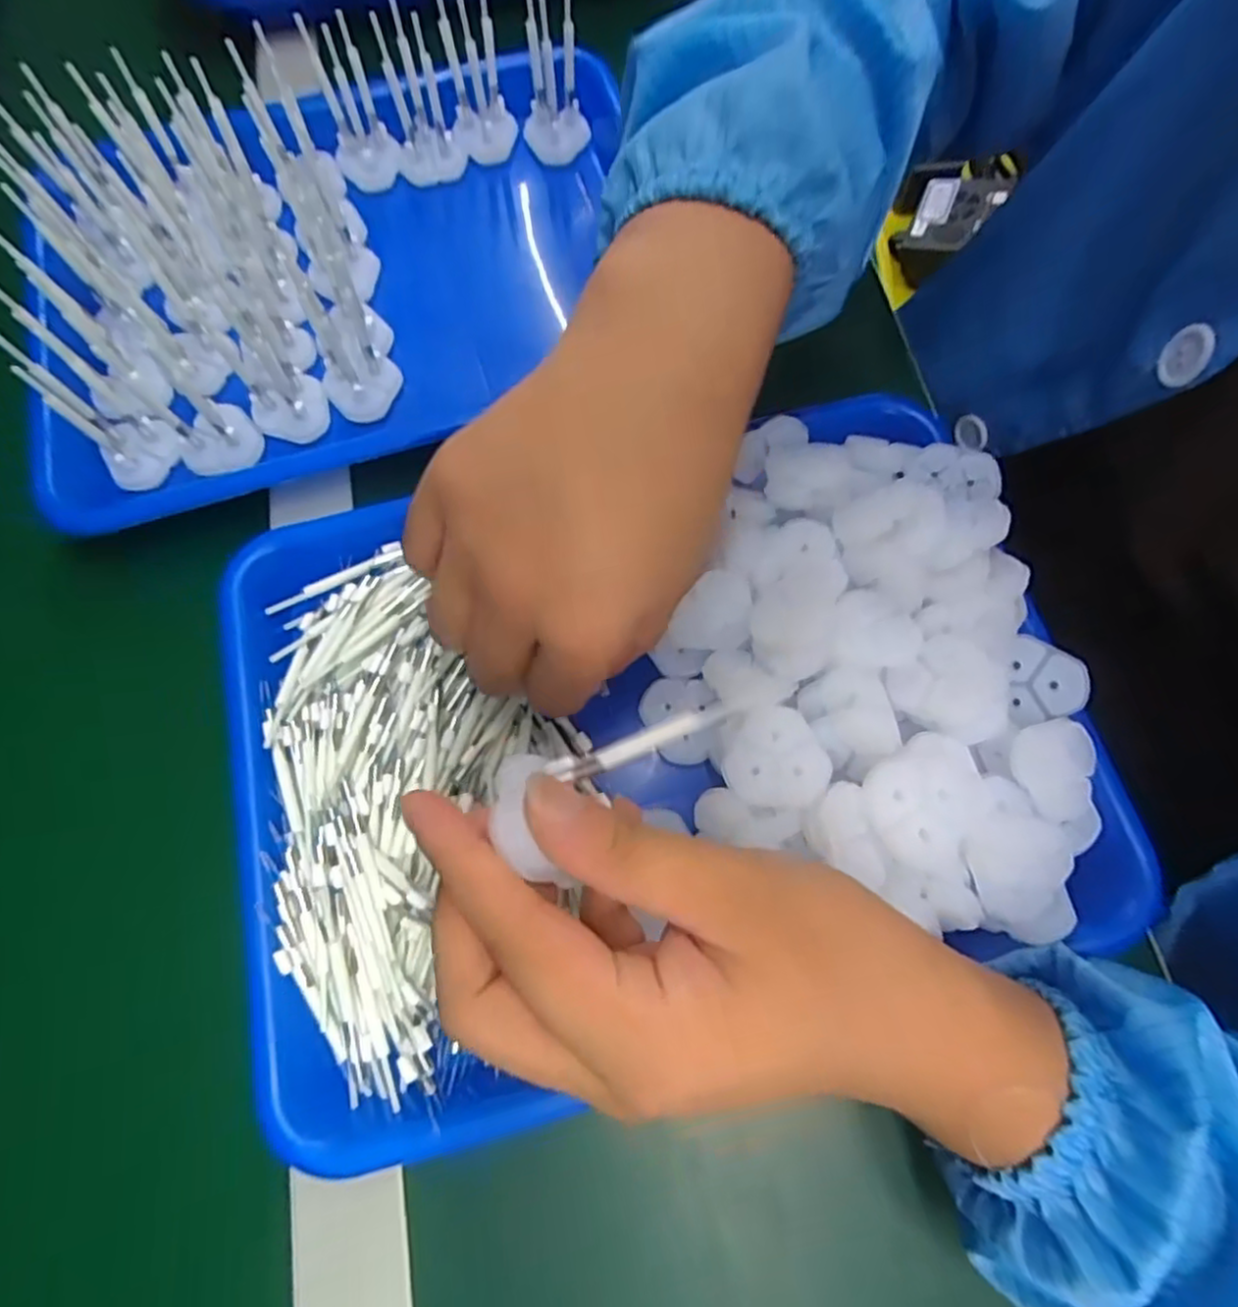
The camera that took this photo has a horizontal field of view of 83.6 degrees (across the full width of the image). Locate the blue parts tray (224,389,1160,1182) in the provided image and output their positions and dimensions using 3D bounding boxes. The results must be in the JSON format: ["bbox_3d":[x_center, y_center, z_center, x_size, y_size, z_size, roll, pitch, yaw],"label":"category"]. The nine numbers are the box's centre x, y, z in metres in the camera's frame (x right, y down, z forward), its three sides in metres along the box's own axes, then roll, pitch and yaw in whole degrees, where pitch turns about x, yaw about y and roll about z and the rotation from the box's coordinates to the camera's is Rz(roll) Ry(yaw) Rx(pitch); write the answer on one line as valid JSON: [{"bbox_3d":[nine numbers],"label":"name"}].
[{"bbox_3d":[0.011,0.025,0.275,0.321,0.048,0.241,-13,70,-4],"label":"blue parts tray"}]

